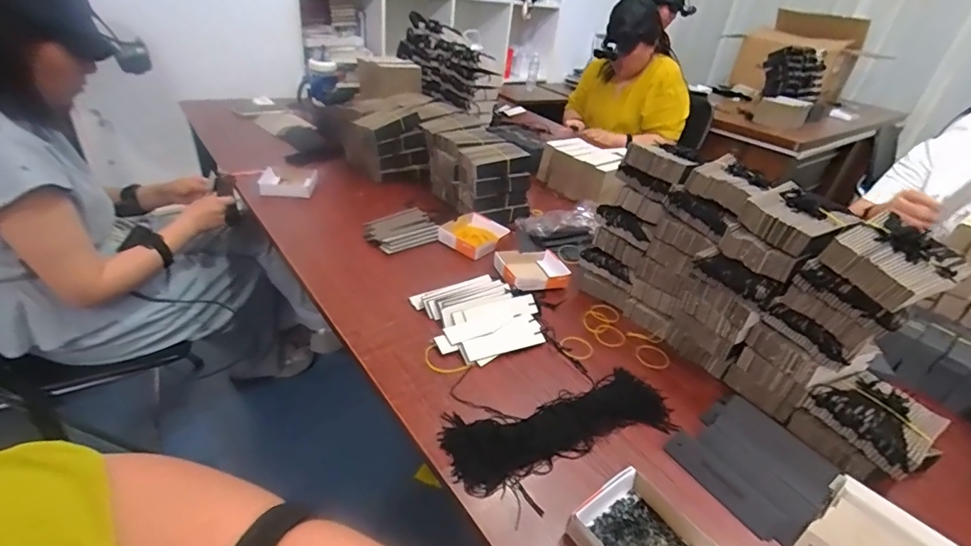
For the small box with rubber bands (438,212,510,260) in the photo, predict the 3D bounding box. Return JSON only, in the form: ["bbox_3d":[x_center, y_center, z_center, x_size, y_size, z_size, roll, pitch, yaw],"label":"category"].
[{"bbox_3d":[-0.026,-0.079,0.934,0.112,0.028,0.122,24,36,24],"label":"small box with rubber bands"}]

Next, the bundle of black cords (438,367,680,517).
[{"bbox_3d":[0.099,0.190,0.560,0.298,0.020,0.118,-8,36,-23],"label":"bundle of black cords"}]

